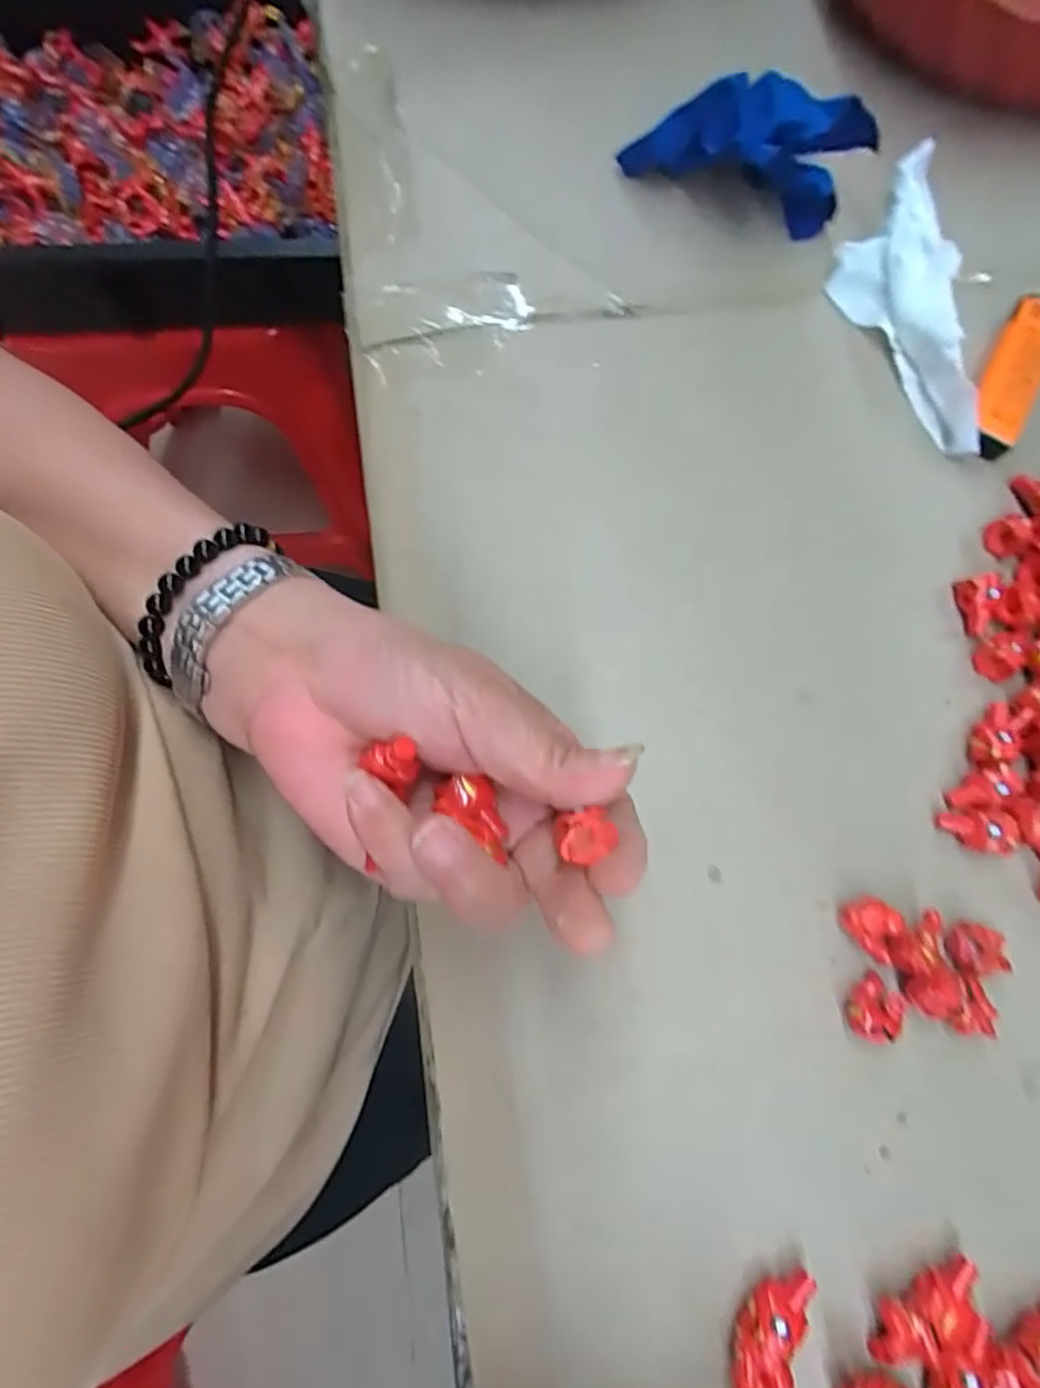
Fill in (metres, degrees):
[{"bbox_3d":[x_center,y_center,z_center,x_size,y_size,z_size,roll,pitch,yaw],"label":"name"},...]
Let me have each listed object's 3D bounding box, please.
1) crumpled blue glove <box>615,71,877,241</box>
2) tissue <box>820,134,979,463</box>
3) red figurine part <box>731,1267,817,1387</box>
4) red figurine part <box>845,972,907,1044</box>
[{"bbox_3d":[0.110,-0.268,0.308,0.104,0.048,0.056,23,78,6],"label":"crumpled blue glove"},{"bbox_3d":[0.175,-0.187,0.302,0.053,0.023,0.154,-1,77,0],"label":"tissue"},{"bbox_3d":[0.081,0.208,0.214,0.018,0.014,0.041,22,78,5],"label":"red figurine part"},{"bbox_3d":[0.129,0.115,0.238,0.022,0.012,0.016,-38,79,-7],"label":"red figurine part"}]

